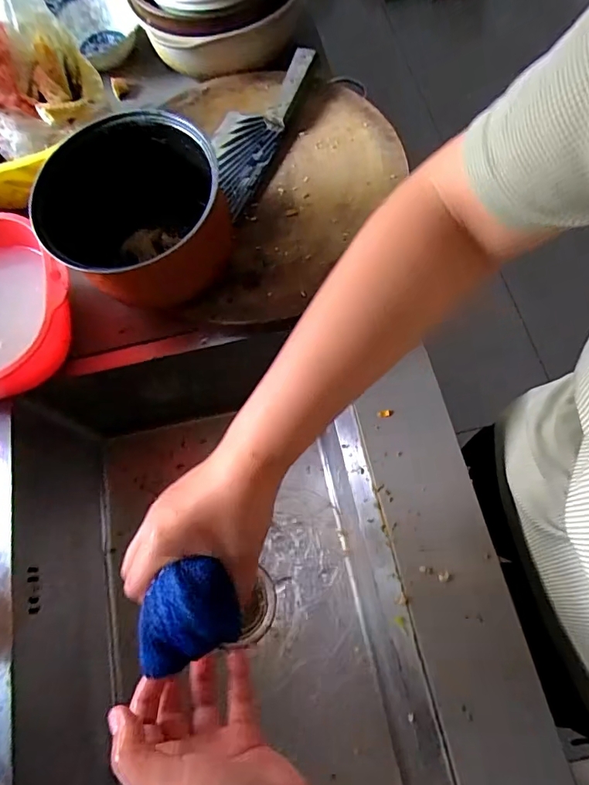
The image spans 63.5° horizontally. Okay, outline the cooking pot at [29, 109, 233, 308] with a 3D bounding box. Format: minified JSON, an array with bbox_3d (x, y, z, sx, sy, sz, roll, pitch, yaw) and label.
[{"bbox_3d":[-0.155,-0.173,0.481,0.158,0.100,0.183,19,74,11],"label":"cooking pot"}]

